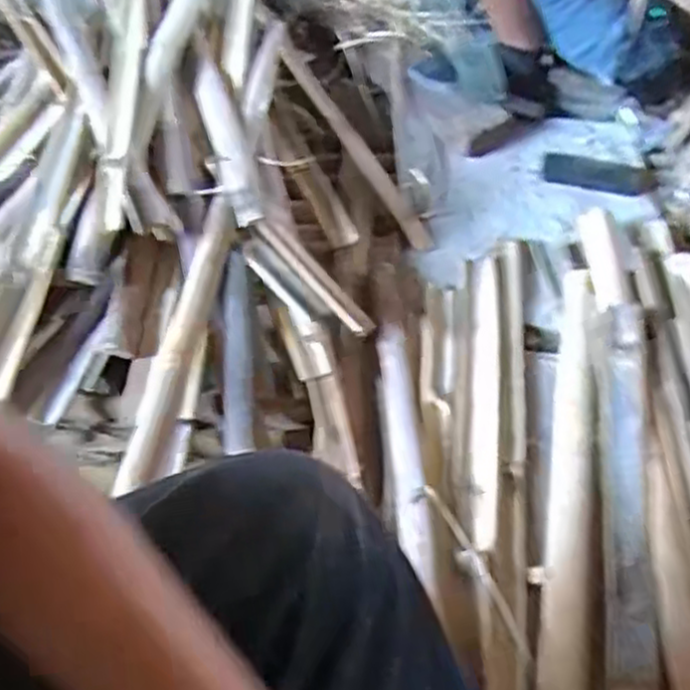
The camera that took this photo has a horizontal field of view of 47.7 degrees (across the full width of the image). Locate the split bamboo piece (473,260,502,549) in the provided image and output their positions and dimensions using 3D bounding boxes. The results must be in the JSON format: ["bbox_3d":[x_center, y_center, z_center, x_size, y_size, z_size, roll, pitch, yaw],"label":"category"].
[{"bbox_3d":[0.187,0.048,1.030,0.035,0.012,0.472,7,47,3],"label":"split bamboo piece"}]

